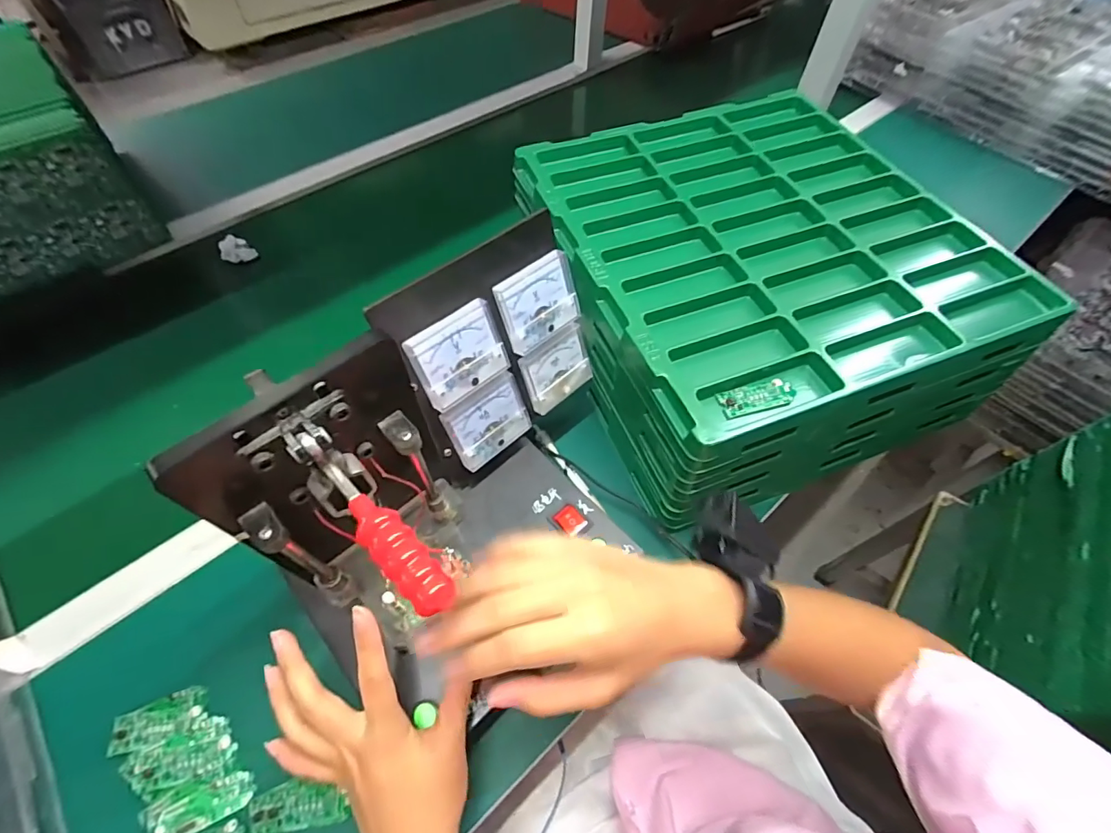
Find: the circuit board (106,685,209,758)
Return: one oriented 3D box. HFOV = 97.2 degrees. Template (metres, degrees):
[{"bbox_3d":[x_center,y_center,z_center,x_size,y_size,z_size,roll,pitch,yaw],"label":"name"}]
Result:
[{"bbox_3d":[-0.291,0.223,0.361,0.057,0.012,0.030,-17,60,-12],"label":"circuit board"}]

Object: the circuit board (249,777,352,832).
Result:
[{"bbox_3d":[-0.176,0.267,0.337,0.065,0.004,0.028,-7,58,-5],"label":"circuit board"}]

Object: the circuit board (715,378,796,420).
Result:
[{"bbox_3d":[0.154,-0.015,0.372,0.058,0.005,0.025,-13,59,-9],"label":"circuit board"}]

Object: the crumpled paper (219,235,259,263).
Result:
[{"bbox_3d":[-0.416,-0.218,0.638,0.039,0.022,0.031,-30,63,-19],"label":"crumpled paper"}]

